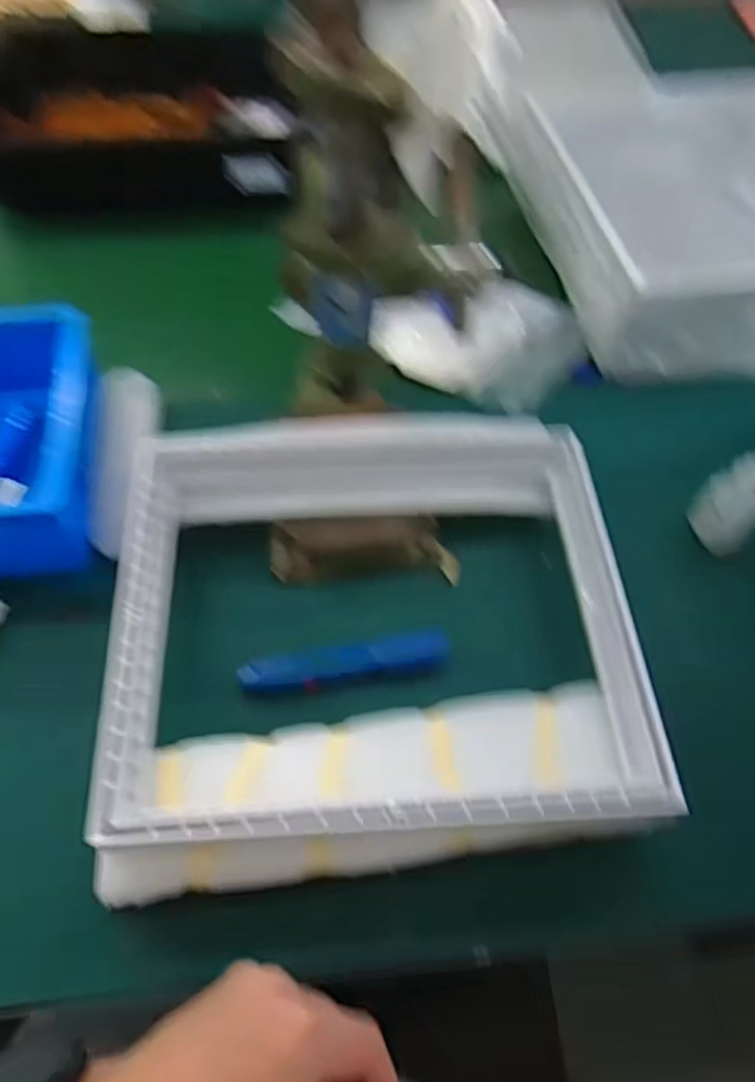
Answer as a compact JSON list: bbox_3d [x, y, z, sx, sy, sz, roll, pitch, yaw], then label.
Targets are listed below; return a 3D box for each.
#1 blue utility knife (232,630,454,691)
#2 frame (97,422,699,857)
[{"bbox_3d":[-0.022,0.085,0.488,0.144,0.013,0.027,-8,58,-7],"label":"blue utility knife"},{"bbox_3d":[-0.001,0.035,0.476,0.328,0.039,0.309,-2,57,-3],"label":"frame"}]

